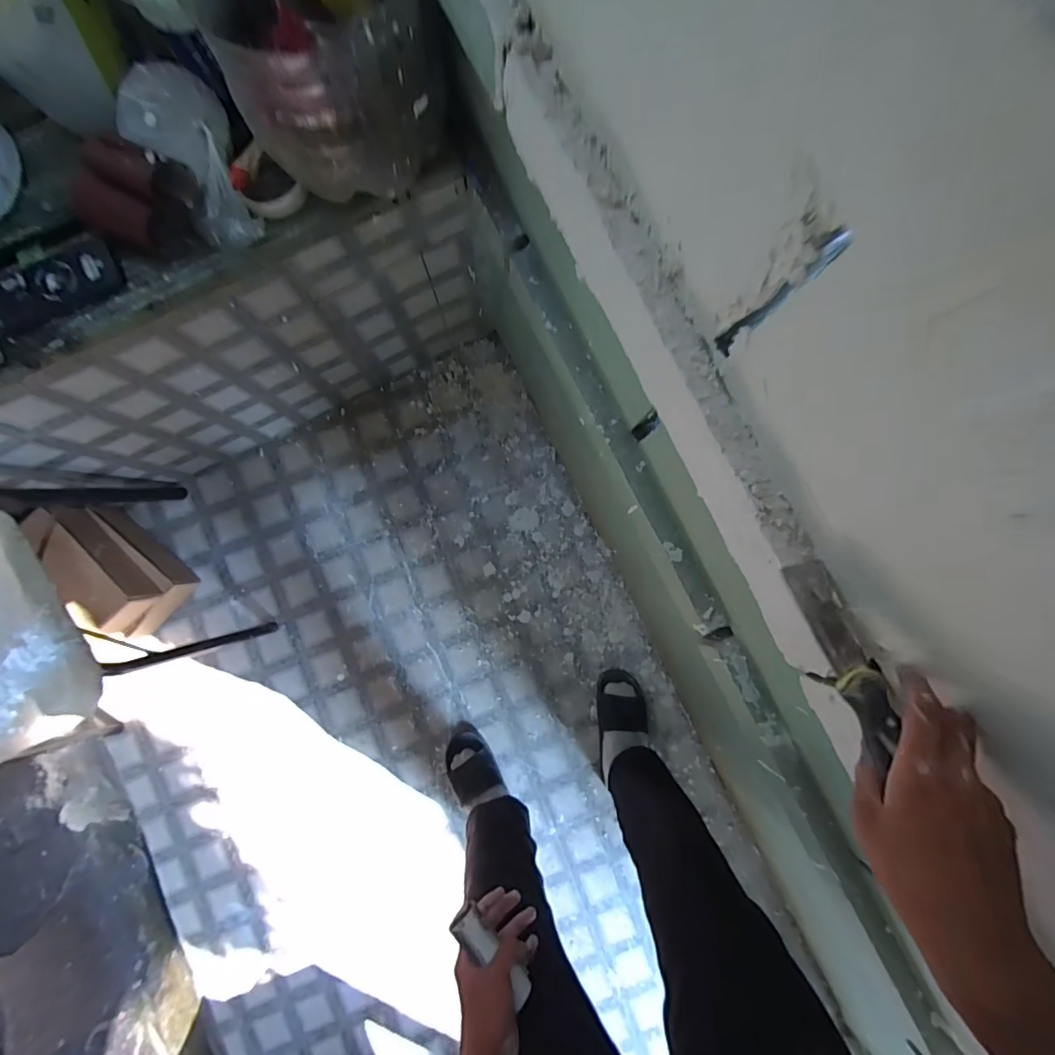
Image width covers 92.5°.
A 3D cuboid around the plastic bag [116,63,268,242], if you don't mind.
[{"bbox_3d":[-0.418,-0.460,0.635,0.109,0.076,0.194,-23,115,-2],"label":"plastic bag"}]

